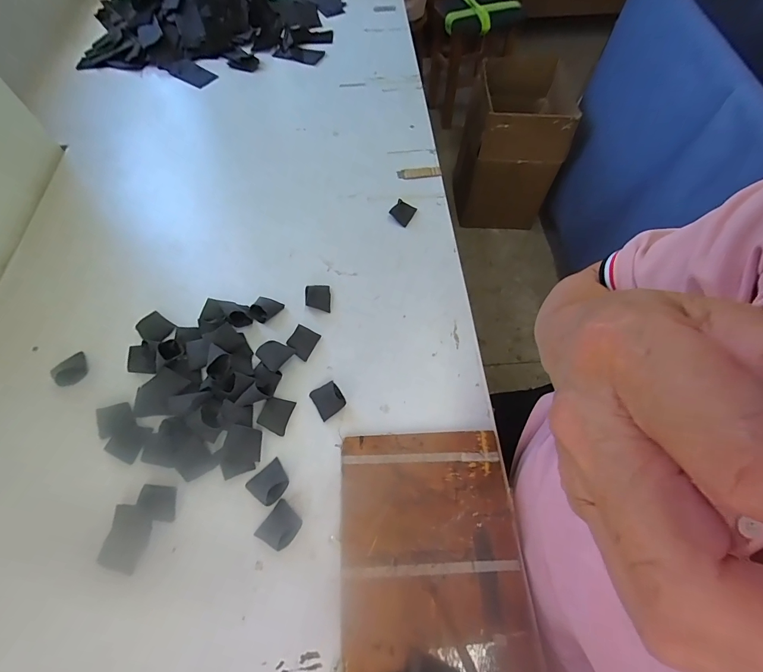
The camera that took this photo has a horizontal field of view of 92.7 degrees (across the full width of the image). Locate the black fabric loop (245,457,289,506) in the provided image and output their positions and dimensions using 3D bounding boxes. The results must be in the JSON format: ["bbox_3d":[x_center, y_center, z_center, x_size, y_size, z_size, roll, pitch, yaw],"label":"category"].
[{"bbox_3d":[-0.125,0.162,0.401,0.042,0.014,0.037,-41,69,-17],"label":"black fabric loop"}]

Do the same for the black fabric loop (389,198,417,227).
[{"bbox_3d":[0.035,-0.202,0.588,0.032,0.016,0.043,28,68,15],"label":"black fabric loop"}]

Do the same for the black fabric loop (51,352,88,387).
[{"bbox_3d":[-0.399,0.043,0.470,0.032,0.023,0.040,35,70,18],"label":"black fabric loop"}]

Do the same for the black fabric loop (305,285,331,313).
[{"bbox_3d":[-0.091,-0.055,0.518,0.035,0.013,0.042,-3,63,1],"label":"black fabric loop"}]

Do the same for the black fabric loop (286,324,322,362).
[{"bbox_3d":[-0.103,0.007,0.483,0.029,0.021,0.041,22,66,12],"label":"black fabric loop"}]

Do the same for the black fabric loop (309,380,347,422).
[{"bbox_3d":[-0.065,0.078,0.448,0.035,0.013,0.040,-30,66,-13],"label":"black fabric loop"}]

